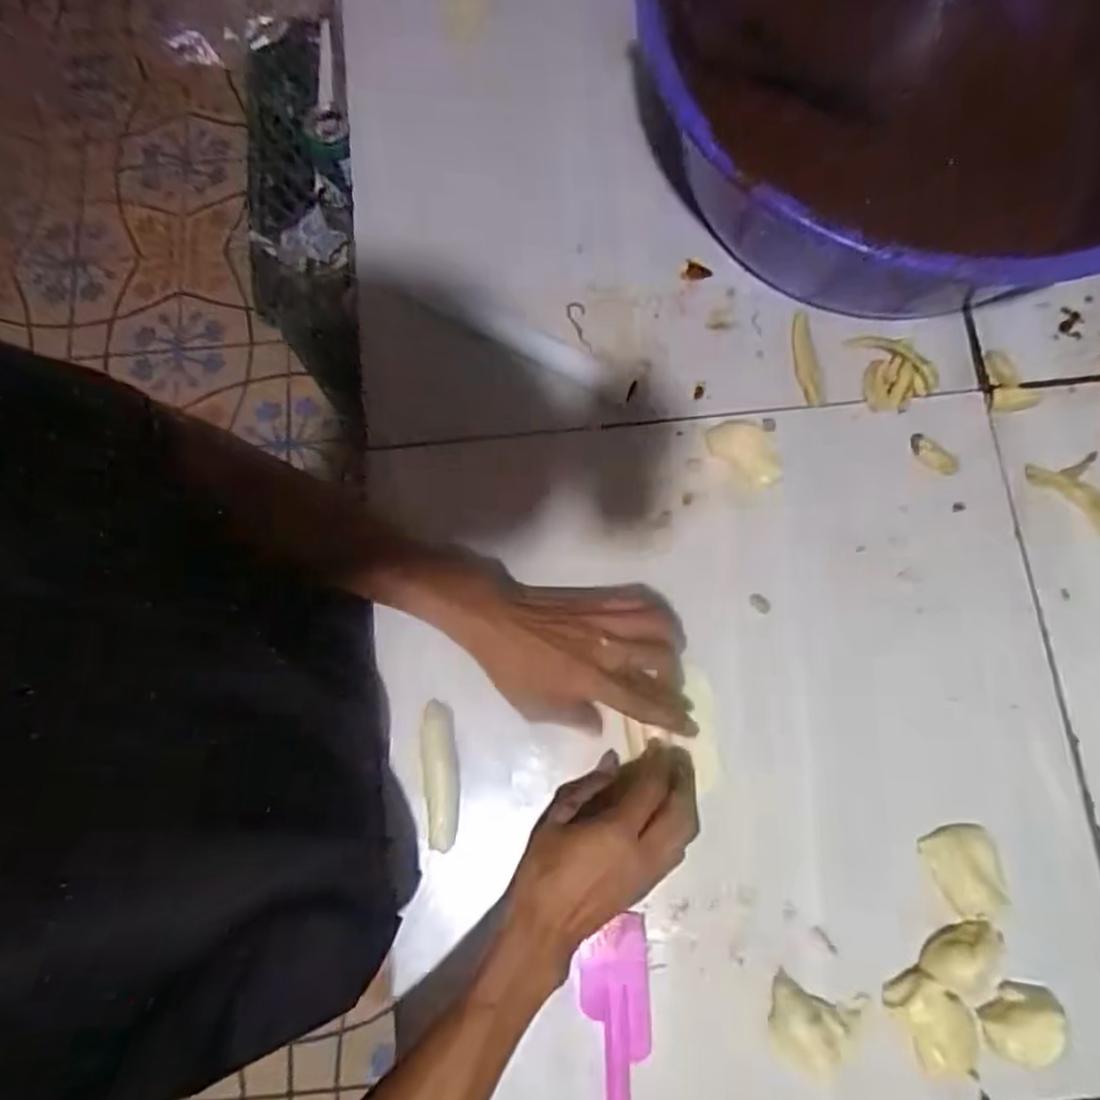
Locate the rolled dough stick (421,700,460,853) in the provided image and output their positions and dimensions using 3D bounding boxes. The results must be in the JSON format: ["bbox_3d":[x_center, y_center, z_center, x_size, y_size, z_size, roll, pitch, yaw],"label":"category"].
[{"bbox_3d":[-0.076,0.159,0.476,0.023,0.021,0.099,-4,79,1],"label":"rolled dough stick"}]

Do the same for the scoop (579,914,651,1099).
[{"bbox_3d":[0.045,0.342,0.447,0.045,0.007,0.181,-2,79,1],"label":"scoop"}]

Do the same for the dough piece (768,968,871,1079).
[{"bbox_3d":[0.174,0.312,0.438,0.062,0.022,0.048,17,80,5],"label":"dough piece"}]

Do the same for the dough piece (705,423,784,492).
[{"bbox_3d":[0.149,-0.074,0.510,0.061,0.007,0.036,42,83,9],"label":"dough piece"}]

